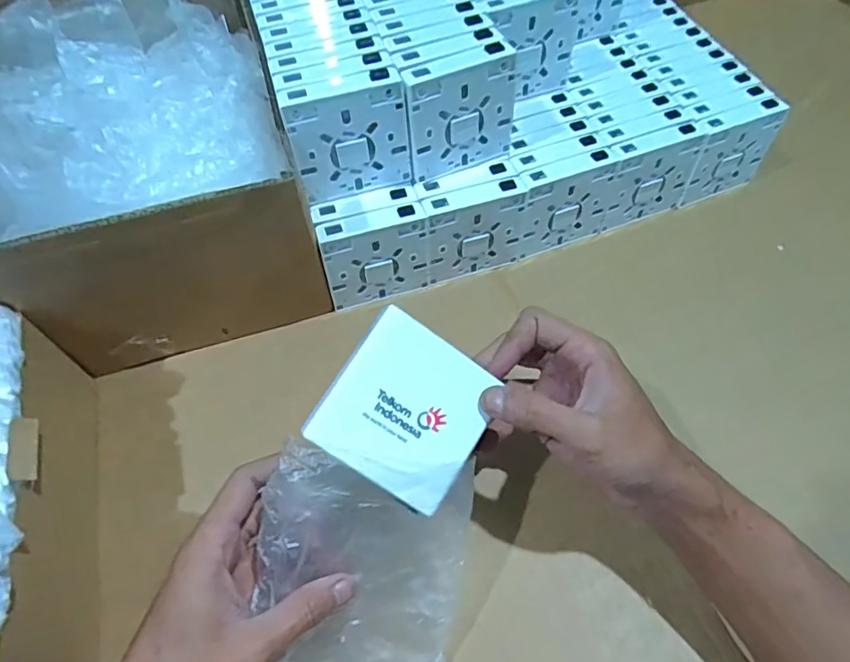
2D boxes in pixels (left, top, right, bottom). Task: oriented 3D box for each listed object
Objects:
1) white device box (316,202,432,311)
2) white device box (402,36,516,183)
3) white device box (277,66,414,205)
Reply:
[{"bbox_3d":[-0.040,-0.061,0.462,0.085,0.084,0.020,-16,55,-8],"label":"white device box"},{"bbox_3d":[0.026,-0.166,0.428,0.085,0.090,0.021,-22,58,-12],"label":"white device box"},{"bbox_3d":[-0.056,-0.143,0.415,0.085,0.087,0.021,-15,57,-8],"label":"white device box"}]

